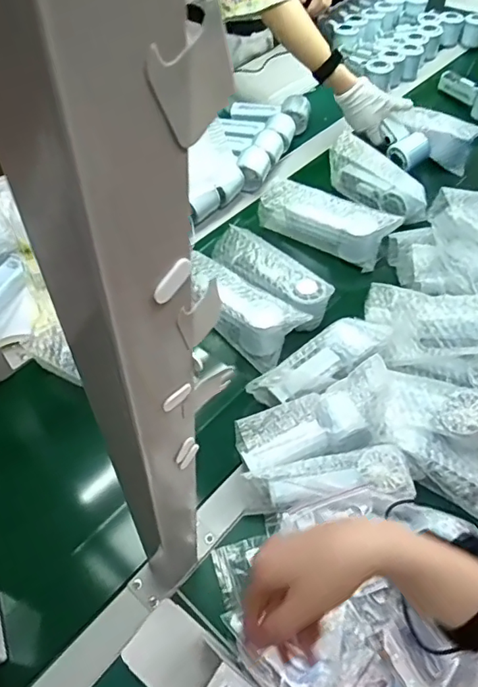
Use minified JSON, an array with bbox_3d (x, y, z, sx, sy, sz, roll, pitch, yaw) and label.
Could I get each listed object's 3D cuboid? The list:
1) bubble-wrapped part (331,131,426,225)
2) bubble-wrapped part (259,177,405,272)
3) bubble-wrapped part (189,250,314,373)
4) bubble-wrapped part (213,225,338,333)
[{"bbox_3d":[0.235,-0.281,0.891,0.069,0.083,0.217,-32,64,-24],"label":"bubble-wrapped part"},{"bbox_3d":[0.141,-0.197,0.828,0.216,0.073,0.064,24,57,11],"label":"bubble-wrapped part"},{"bbox_3d":[-0.002,-0.056,0.724,0.193,0.067,0.084,37,60,19],"label":"bubble-wrapped part"},{"bbox_3d":[0.044,-0.105,0.749,0.062,0.056,0.201,-37,66,-26],"label":"bubble-wrapped part"}]

